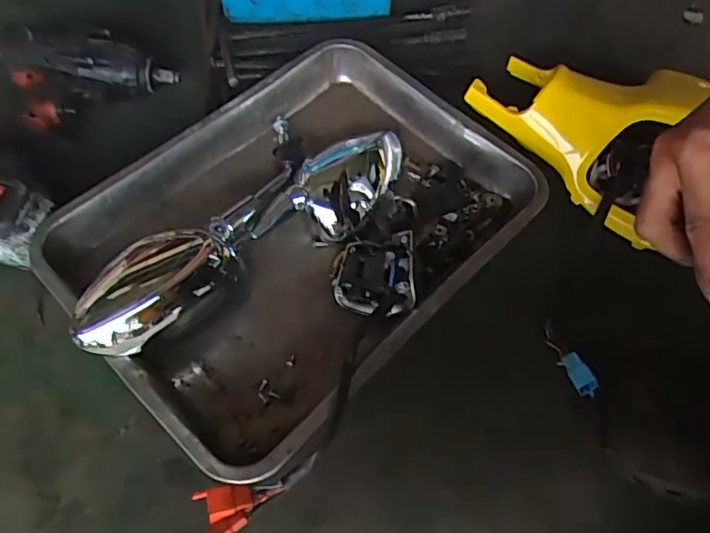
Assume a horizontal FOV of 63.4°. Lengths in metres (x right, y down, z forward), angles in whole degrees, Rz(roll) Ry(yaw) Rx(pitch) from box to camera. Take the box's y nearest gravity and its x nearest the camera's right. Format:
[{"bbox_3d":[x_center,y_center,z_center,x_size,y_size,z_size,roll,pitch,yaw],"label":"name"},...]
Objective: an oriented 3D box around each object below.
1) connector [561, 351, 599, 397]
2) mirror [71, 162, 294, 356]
[{"bbox_3d":[0.184,0.089,0.472,0.015,0.014,0.037,-23,64,-15],"label":"connector"},{"bbox_3d":[-0.132,-0.016,0.498,0.057,0.071,0.236,39,66,18],"label":"mirror"}]

